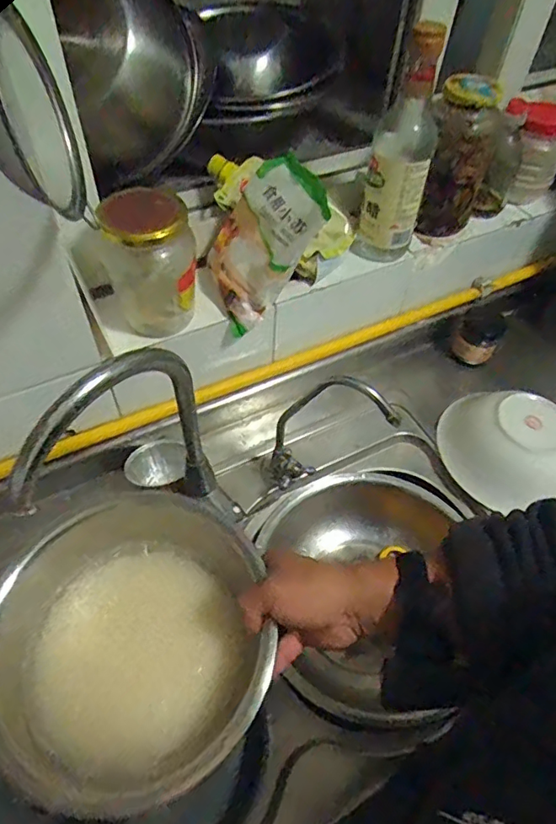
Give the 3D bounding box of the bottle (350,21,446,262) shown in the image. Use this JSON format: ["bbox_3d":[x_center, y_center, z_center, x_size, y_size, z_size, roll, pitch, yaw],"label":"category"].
[{"bbox_3d":[0.134,-0.269,0.584,0.066,0.213,0.057,15,55,8],"label":"bottle"}]

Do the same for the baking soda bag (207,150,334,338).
[{"bbox_3d":[-0.019,-0.181,0.561,0.105,0.167,0.030,53,31,14],"label":"baking soda bag"}]

